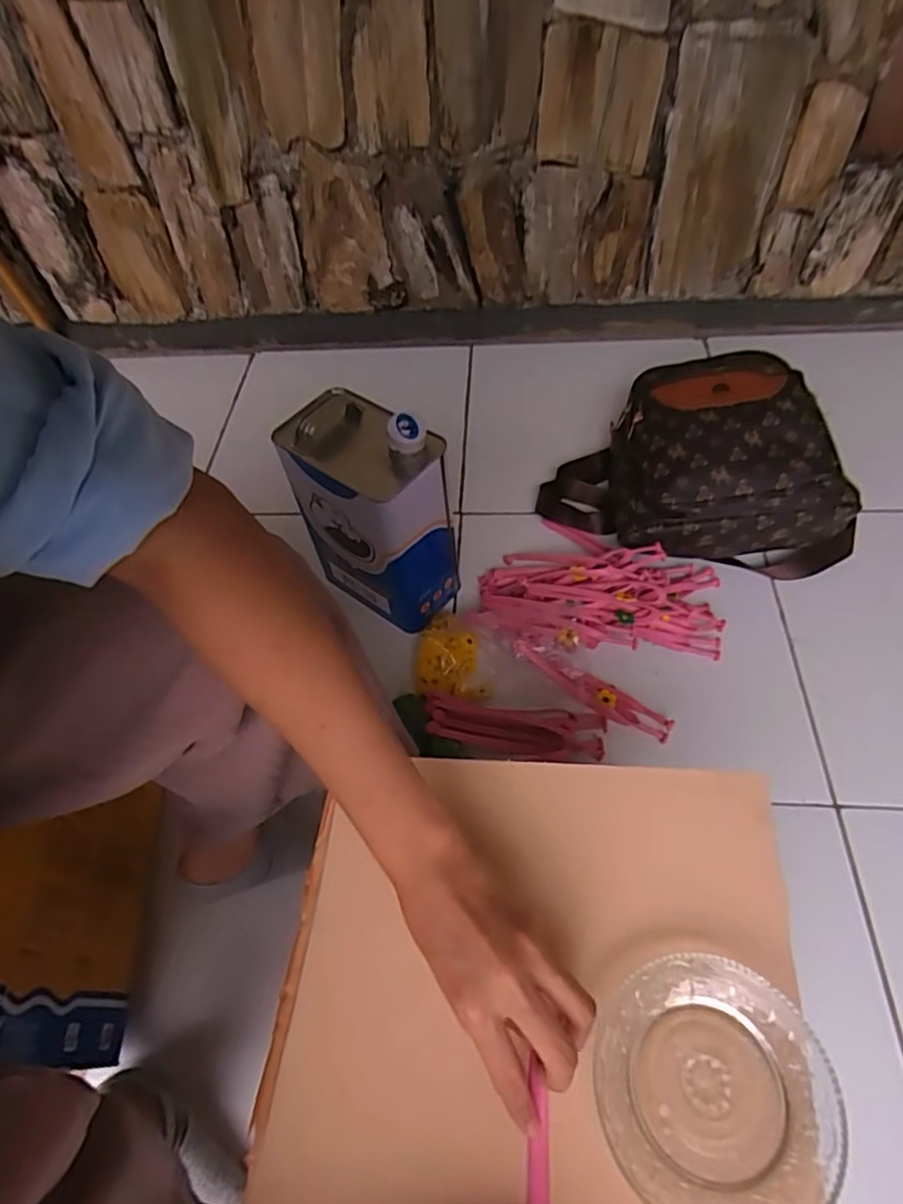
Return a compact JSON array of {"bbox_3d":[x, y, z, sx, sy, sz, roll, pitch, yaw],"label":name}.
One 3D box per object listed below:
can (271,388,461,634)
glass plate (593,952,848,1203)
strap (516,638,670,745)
[{"bbox_3d":[-0.087,-0.103,0.712,0.168,0.245,0.105,30,63,22],"label":"can"},{"bbox_3d":[0.132,0.247,0.316,0.113,0.018,0.111,-2,56,3],"label":"glass plate"},{"bbox_3d":[0.155,0.096,0.698,0.187,0.028,0.038,29,62,7],"label":"strap"}]

